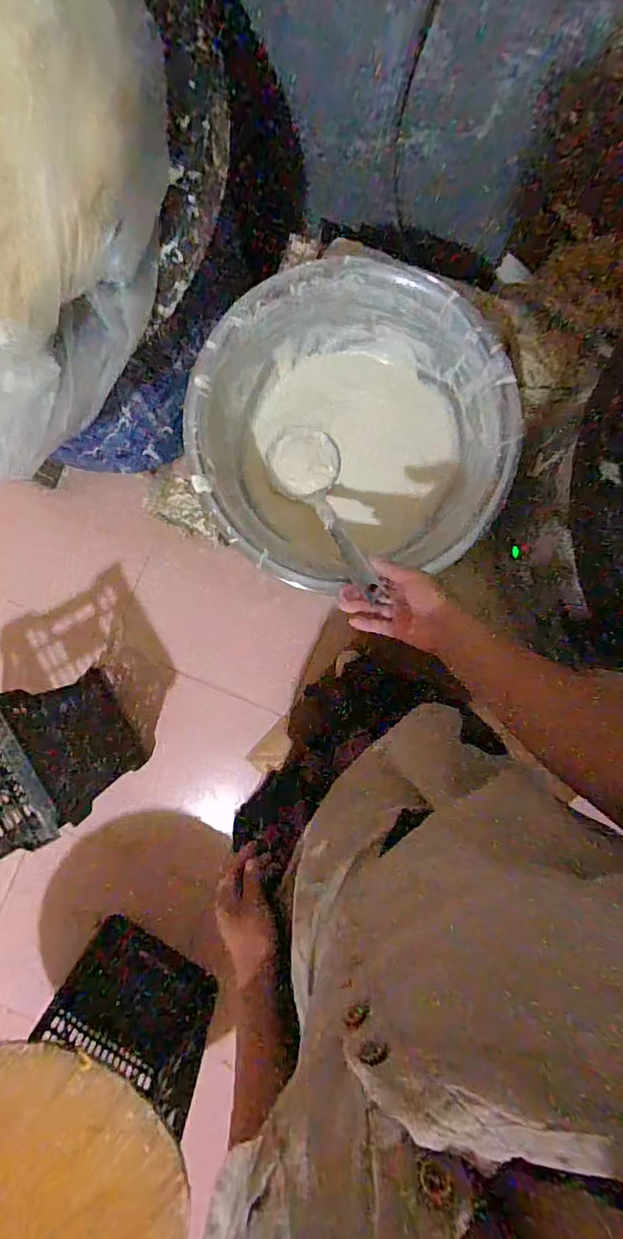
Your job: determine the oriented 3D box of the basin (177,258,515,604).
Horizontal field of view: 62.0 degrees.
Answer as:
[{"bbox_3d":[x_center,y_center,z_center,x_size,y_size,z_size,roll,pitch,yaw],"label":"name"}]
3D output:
[{"bbox_3d":[0.051,-0.245,0.719,0.397,0.154,0.405,0,91,0],"label":"basin"}]

